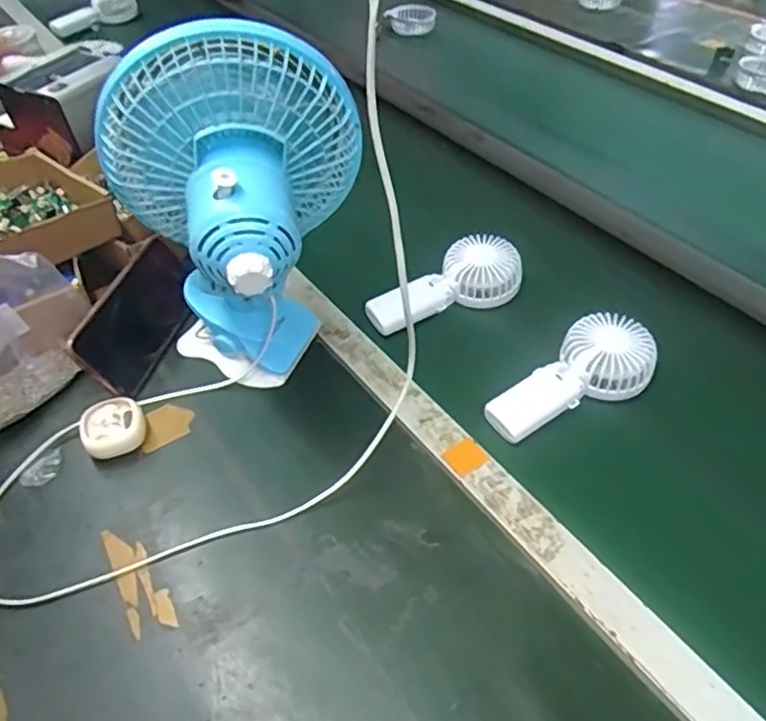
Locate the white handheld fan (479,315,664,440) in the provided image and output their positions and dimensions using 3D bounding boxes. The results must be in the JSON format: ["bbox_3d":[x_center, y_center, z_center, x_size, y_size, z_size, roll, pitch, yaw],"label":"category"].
[{"bbox_3d":[0.180,0.019,0.596,0.178,0.043,0.081,-34,54,-23],"label":"white handheld fan"}]

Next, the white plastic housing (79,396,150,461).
[{"bbox_3d":[-0.251,0.064,0.594,0.055,0.028,0.055,-26,51,-18],"label":"white plastic housing"}]

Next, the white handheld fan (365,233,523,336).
[{"bbox_3d":[0.068,-0.083,0.699,0.178,0.037,0.086,-29,52,-20],"label":"white handheld fan"}]

